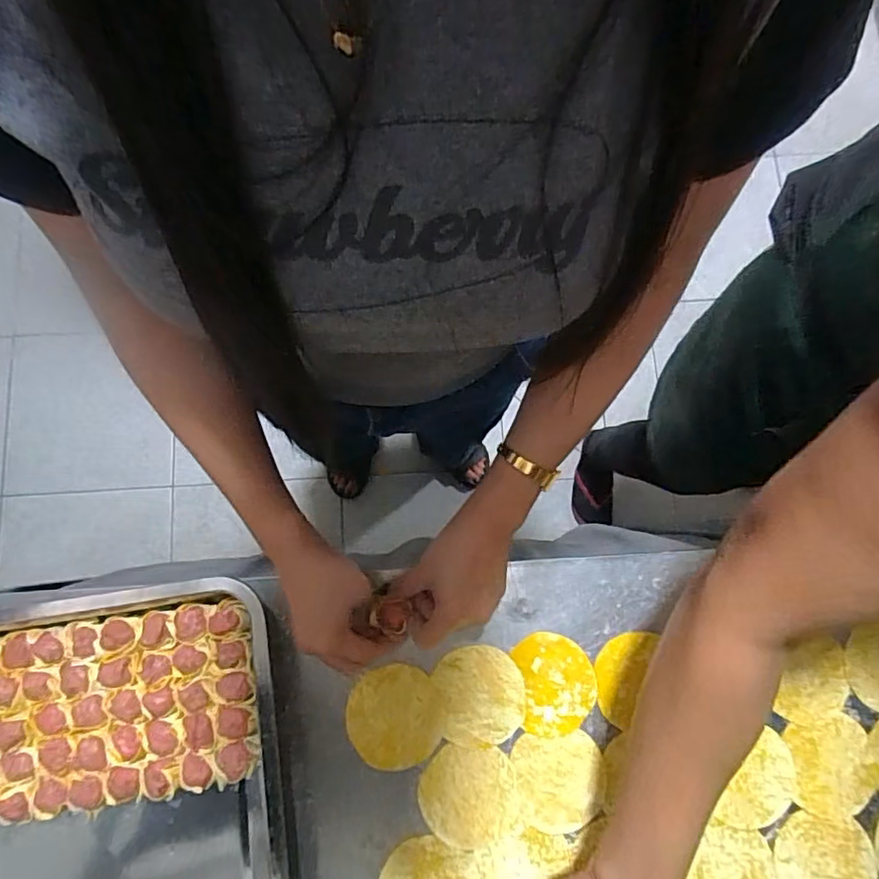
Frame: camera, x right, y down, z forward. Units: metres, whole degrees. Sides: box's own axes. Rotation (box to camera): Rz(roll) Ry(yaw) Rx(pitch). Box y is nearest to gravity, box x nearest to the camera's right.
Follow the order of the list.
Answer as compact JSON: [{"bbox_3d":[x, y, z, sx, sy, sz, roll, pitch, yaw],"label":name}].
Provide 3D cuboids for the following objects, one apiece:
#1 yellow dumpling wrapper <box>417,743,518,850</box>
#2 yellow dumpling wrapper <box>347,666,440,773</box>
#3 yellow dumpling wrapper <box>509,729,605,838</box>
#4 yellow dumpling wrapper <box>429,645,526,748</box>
[{"bbox_3d":[0.024,0.302,0.471,0.081,0.004,0.078,0,79,1],"label":"yellow dumpling wrapper"},{"bbox_3d":[-0.040,0.240,0.483,0.079,0.004,0.082,-2,79,0],"label":"yellow dumpling wrapper"},{"bbox_3d":[0.102,0.293,0.474,0.076,0.004,0.077,-5,79,0],"label":"yellow dumpling wrapper"},{"bbox_3d":[0.036,0.223,0.486,0.073,0.004,0.080,-14,79,-2],"label":"yellow dumpling wrapper"}]

